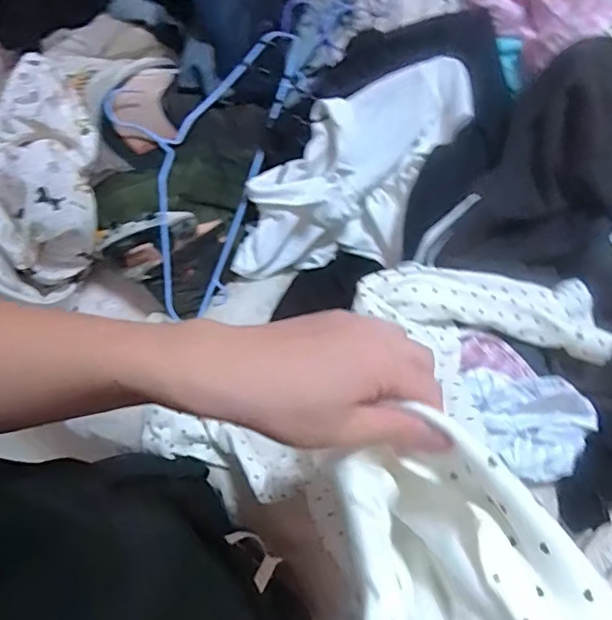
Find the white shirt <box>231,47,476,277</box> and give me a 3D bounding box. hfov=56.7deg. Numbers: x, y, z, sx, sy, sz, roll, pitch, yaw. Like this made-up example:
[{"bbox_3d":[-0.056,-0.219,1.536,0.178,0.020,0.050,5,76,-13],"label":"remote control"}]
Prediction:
[{"bbox_3d":[0.071,-0.177,0.794,0.388,0.121,0.194,-43,81,11],"label":"white shirt"}]

